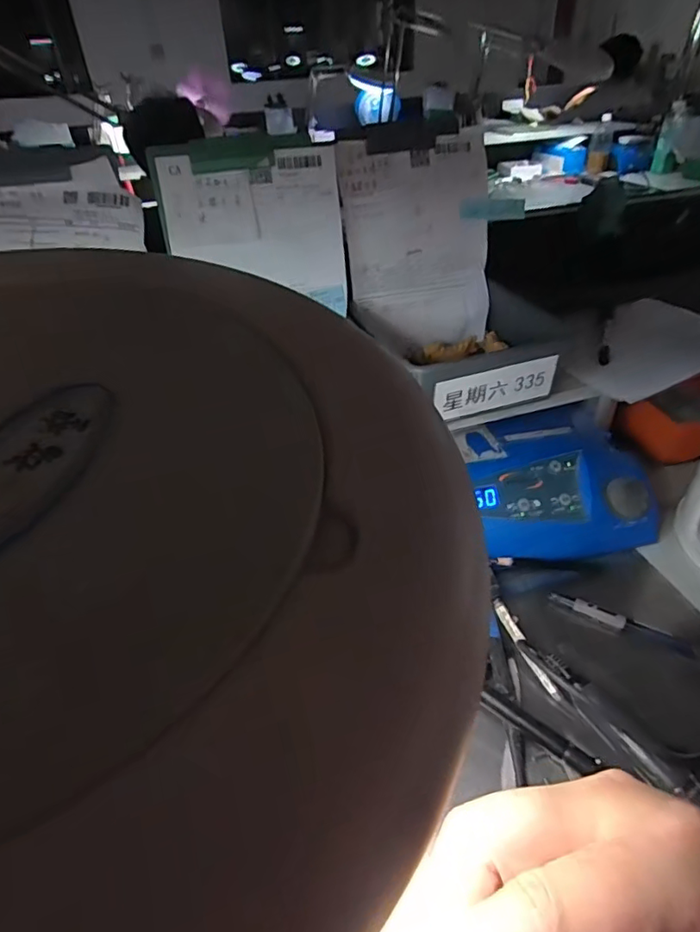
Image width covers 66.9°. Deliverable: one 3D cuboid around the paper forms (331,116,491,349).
[{"bbox_3d":[0.070,-0.224,0.524,0.144,0.202,0.010,-14,21,-8],"label":"paper forms"}]

